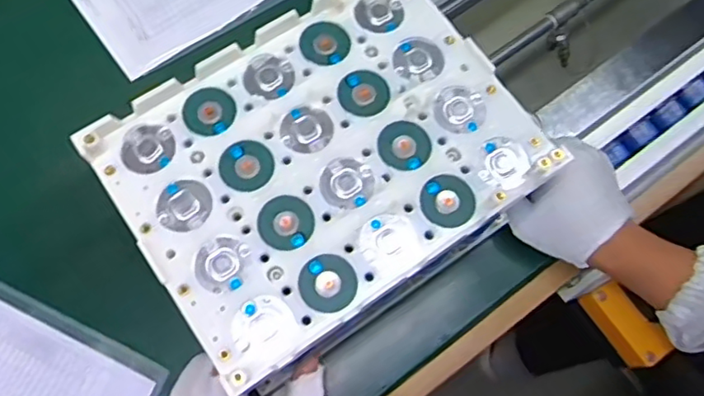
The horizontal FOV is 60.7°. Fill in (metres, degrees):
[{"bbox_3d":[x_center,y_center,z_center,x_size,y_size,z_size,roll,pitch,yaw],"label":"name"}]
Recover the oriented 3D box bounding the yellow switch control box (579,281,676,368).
[{"bbox_3d":[0.223,0.104,0.493,0.024,0.037,0.070,-32,76,-11],"label":"yellow switch control box"}]

